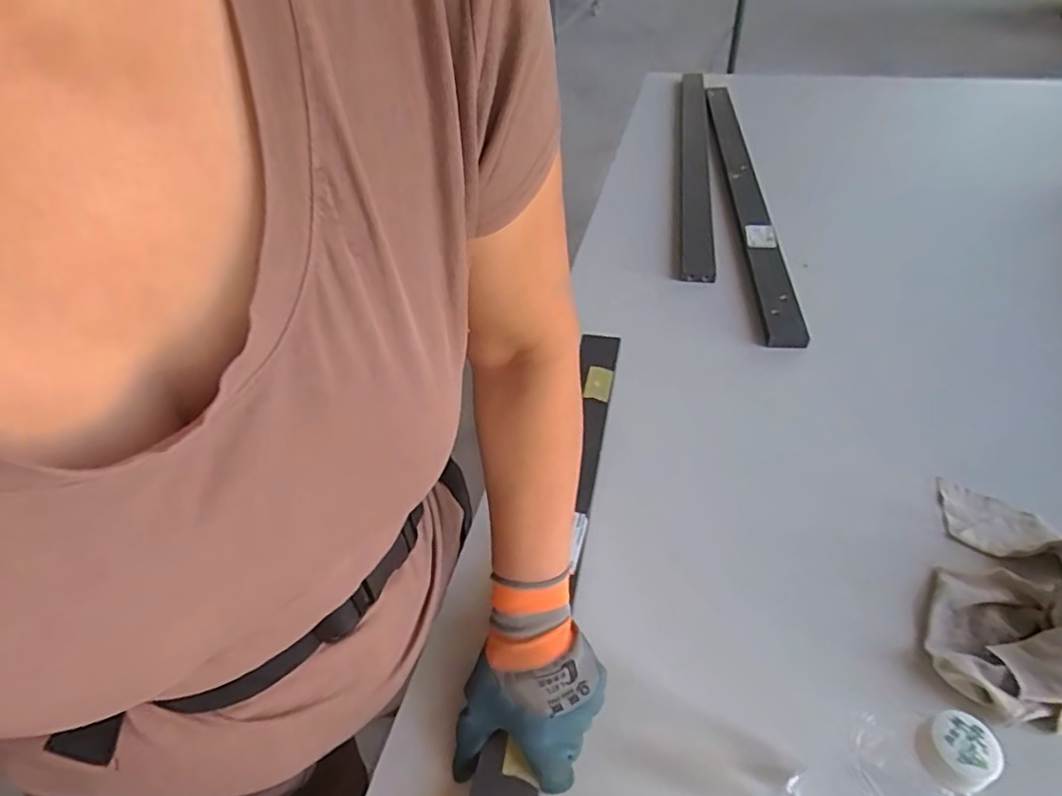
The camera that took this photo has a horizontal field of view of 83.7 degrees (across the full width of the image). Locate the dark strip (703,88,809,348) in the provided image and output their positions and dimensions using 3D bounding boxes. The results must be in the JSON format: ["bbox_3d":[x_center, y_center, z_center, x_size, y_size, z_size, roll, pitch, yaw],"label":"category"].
[{"bbox_3d":[0.407,-0.413,1.137,0.062,0.033,0.945,3,47,6],"label":"dark strip"}]

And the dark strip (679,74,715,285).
[{"bbox_3d":[0.343,-0.517,1.246,0.053,0.022,0.934,6,47,9],"label":"dark strip"}]

